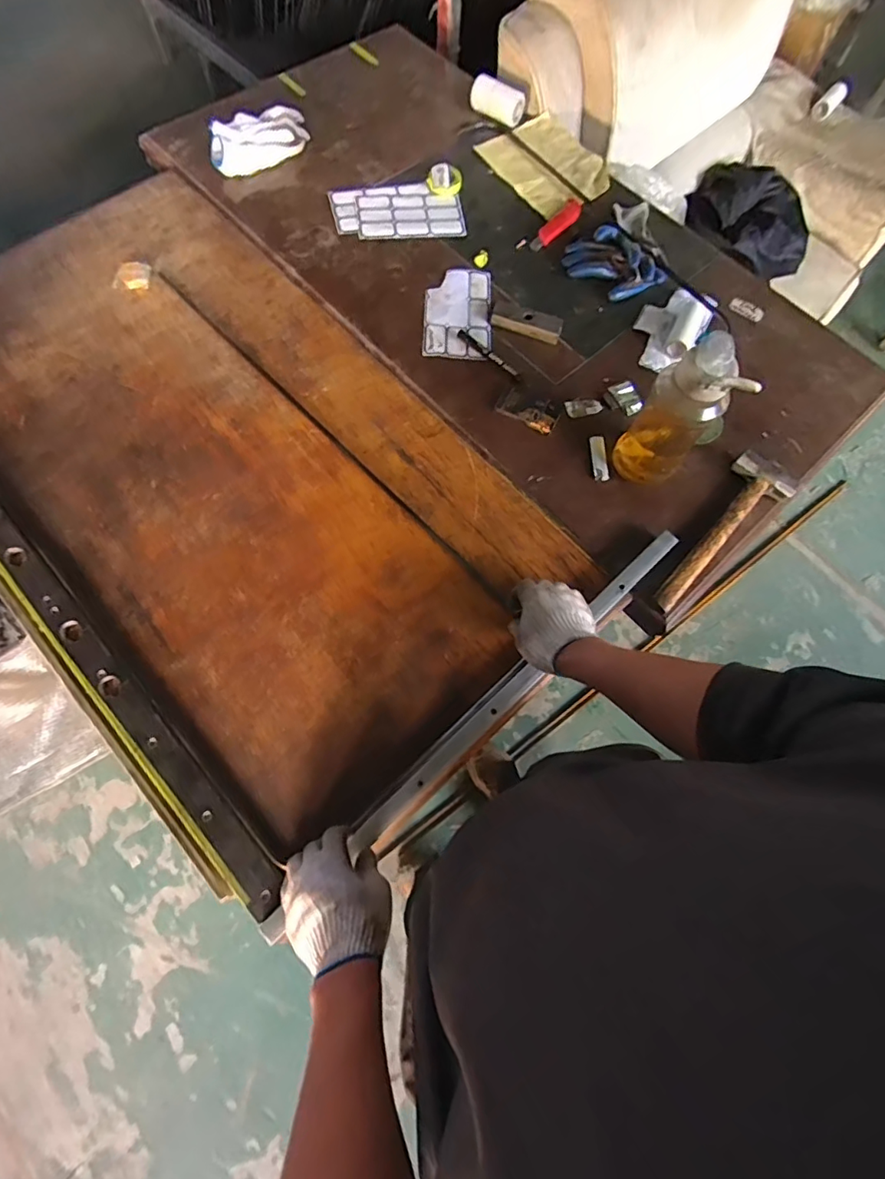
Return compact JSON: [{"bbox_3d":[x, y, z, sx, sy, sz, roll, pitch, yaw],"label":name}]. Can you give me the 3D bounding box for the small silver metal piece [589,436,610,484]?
[{"bbox_3d":[0.255,-0.213,0.836,0.022,0.012,0.081,-1,70,-3],"label":"small silver metal piece"}]

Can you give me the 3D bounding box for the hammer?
[{"bbox_3d":[0.408,-0.096,0.783,0.296,0.033,0.095,-39,76,-14],"label":"hammer"}]

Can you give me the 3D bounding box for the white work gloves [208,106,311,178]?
[{"bbox_3d":[-0.365,-0.901,1.035,0.198,0.054,0.132,-16,72,-8],"label":"white work gloves"}]

